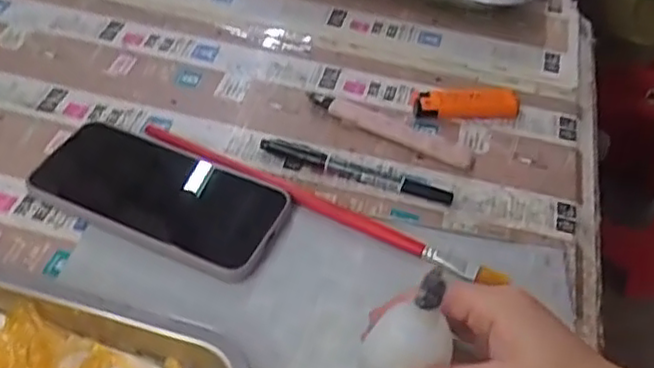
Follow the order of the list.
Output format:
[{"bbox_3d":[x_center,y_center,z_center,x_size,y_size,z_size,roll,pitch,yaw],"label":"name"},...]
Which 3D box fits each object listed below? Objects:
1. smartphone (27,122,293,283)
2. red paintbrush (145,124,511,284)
[{"bbox_3d":[-0.105,0.005,0.439,0.156,0.016,0.078,20,47,15],"label":"smartphone"},{"bbox_3d":[-0.012,0.008,0.444,0.259,0.009,0.014,23,48,18],"label":"red paintbrush"}]

